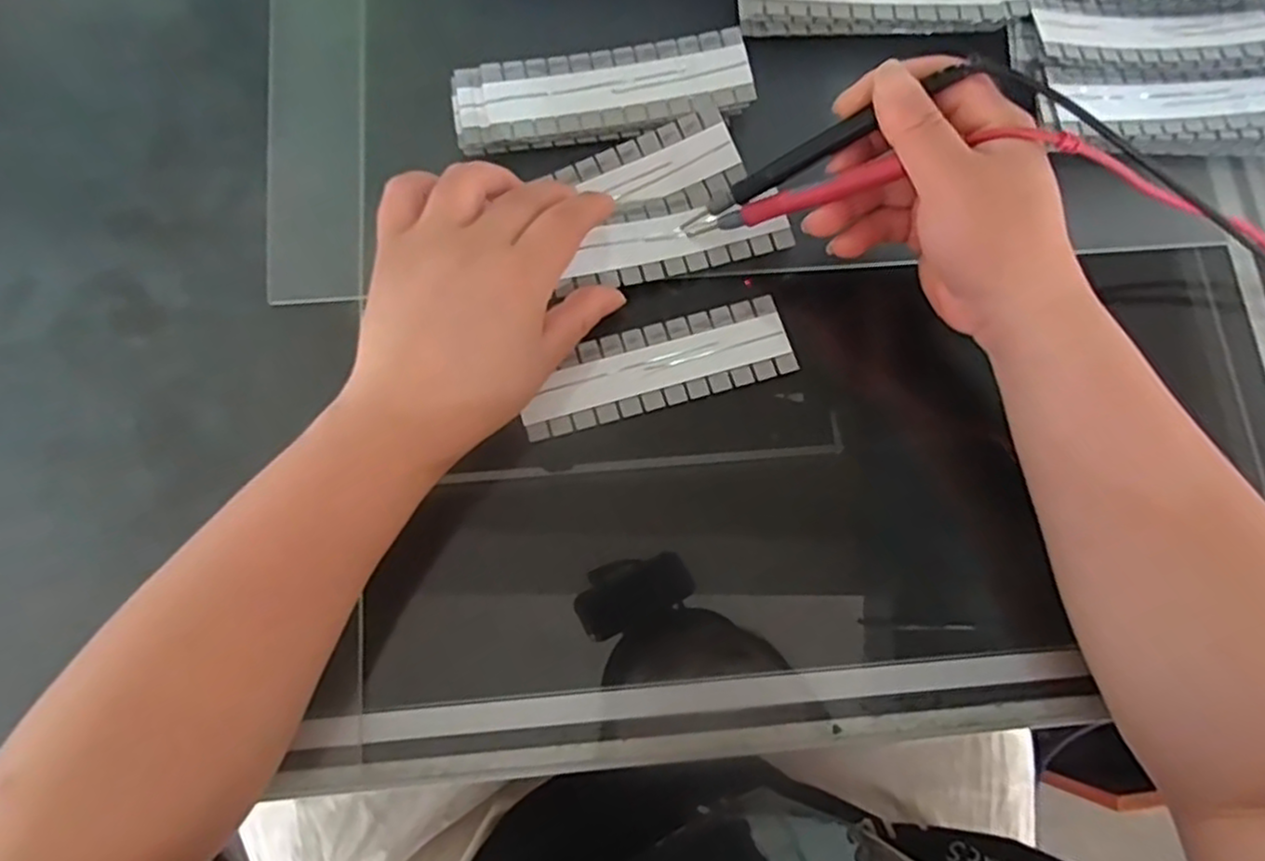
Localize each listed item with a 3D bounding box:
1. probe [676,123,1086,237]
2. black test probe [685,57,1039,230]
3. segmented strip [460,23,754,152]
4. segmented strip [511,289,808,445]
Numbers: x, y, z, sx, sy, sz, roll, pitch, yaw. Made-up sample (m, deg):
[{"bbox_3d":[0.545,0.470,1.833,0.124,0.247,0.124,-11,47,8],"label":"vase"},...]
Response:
[{"bbox_3d":[0.094,-0.100,0.306,0.156,0.012,0.010,-6,77,27],"label":"probe"},{"bbox_3d":[0.086,-0.119,0.310,0.147,0.014,0.018,-20,78,24],"label":"black test probe"},{"bbox_3d":[-0.014,-0.161,0.352,0.139,0.010,0.042,-10,79,-3],"label":"segmented strip"},{"bbox_3d":[0.011,-0.030,0.335,0.123,0.004,0.039,-16,78,-6],"label":"segmented strip"}]

